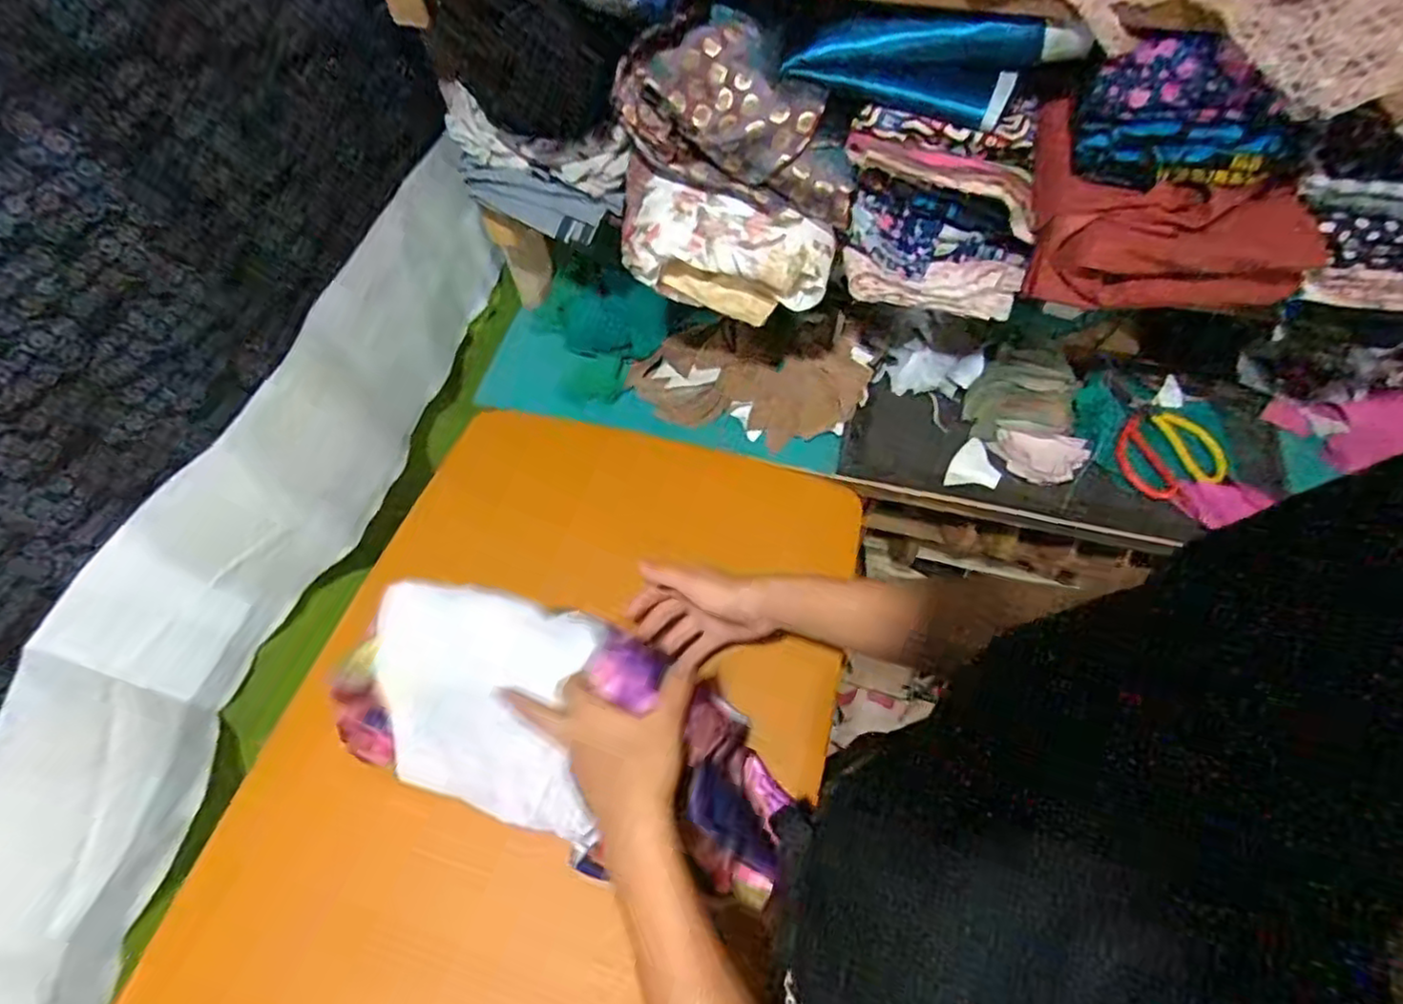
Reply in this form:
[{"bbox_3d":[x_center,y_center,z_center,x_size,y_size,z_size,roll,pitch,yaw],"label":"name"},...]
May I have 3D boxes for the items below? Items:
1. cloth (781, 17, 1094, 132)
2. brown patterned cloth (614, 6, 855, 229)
[{"bbox_3d":[0.188,-0.365,0.555,0.230,0.073,0.031,11,61,10],"label":"cloth"},{"bbox_3d":[0.034,-0.338,0.597,0.213,0.130,0.064,11,61,10],"label":"brown patterned cloth"}]

